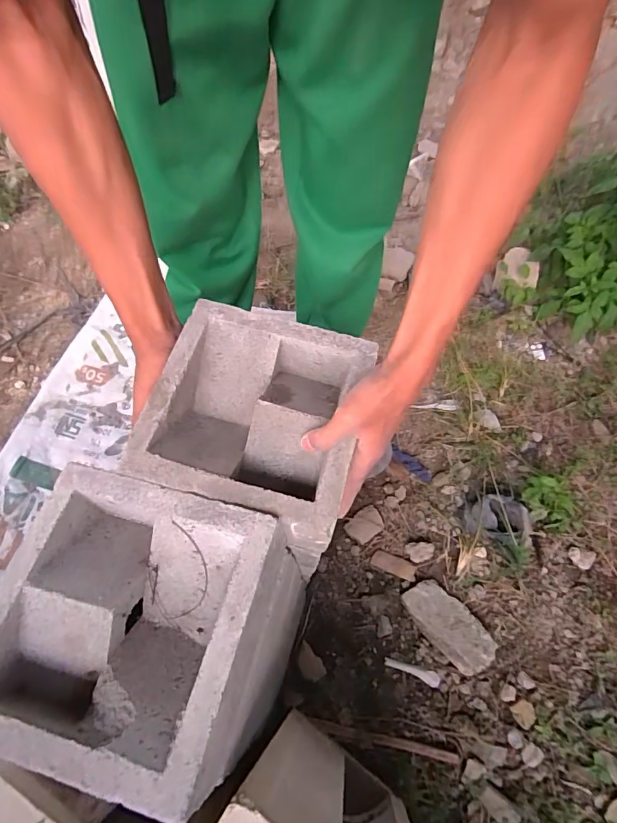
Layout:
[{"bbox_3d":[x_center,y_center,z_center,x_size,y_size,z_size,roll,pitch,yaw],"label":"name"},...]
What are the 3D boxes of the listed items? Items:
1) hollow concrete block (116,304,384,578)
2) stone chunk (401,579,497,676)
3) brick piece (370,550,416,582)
[{"bbox_3d":[-0.048,0.010,0.446,0.189,0.087,0.198,13,62,7],"label":"hollow concrete block"},{"bbox_3d":[0.235,0.353,0.743,0.078,0.041,0.152,-34,68,-18],"label":"stone chunk"},{"bbox_3d":[0.155,0.281,0.811,0.081,0.008,0.030,18,62,25],"label":"brick piece"}]

